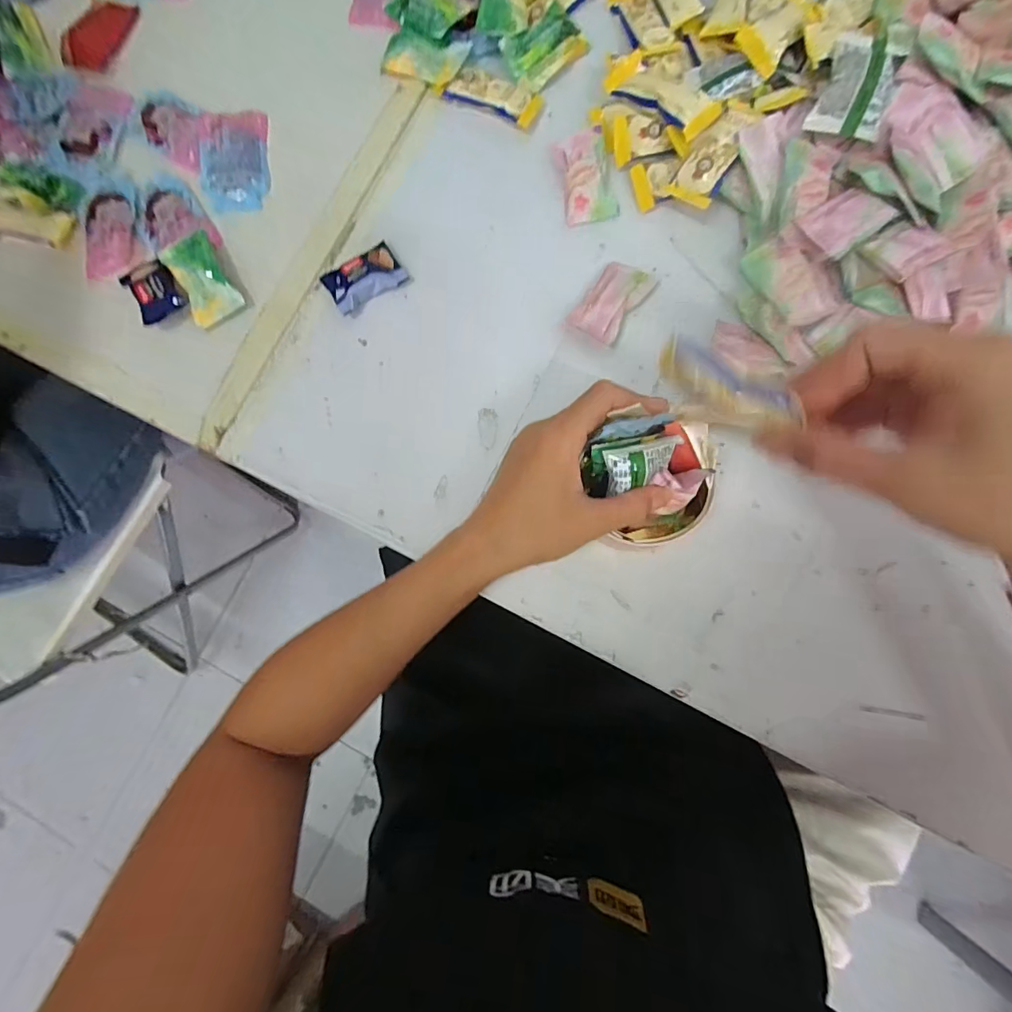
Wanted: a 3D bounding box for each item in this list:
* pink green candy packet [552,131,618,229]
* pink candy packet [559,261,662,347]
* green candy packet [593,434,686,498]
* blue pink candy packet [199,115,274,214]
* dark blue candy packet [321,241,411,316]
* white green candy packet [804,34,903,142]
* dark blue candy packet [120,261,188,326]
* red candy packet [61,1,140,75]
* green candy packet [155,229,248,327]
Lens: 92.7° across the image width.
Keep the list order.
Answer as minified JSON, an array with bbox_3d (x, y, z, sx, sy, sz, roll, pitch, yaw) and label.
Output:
[{"bbox_3d":[0.059,-0.242,0.357,0.036,0.015,0.064,-12,82,2],"label":"pink green candy packet"},{"bbox_3d":[0.076,-0.145,0.344,0.036,0.014,0.064,35,86,8],"label":"pink candy packet"},{"bbox_3d":[0.076,-0.024,0.275,0.048,0.014,0.027,-12,82,2],"label":"green candy packet"},{"bbox_3d":[-0.213,-0.272,0.378,0.052,0.009,0.080,-6,82,3],"label":"blue pink candy packet"},{"bbox_3d":[-0.104,-0.168,0.354,0.055,0.015,0.033,-34,81,-1],"label":"dark blue candy packet"},{"bbox_3d":[0.228,-0.274,0.311,0.042,0.014,0.069,21,84,6],"label":"white green candy packet"},{"bbox_3d":[-0.266,-0.164,0.363,0.034,0.007,0.048,-32,81,-1],"label":"dark blue candy packet"},{"bbox_3d":[-0.352,-0.410,0.419,0.048,0.006,0.073,26,85,7],"label":"red candy packet"},{"bbox_3d":[-0.231,-0.172,0.364,0.038,0.014,0.073,-32,81,-1],"label":"green candy packet"}]

